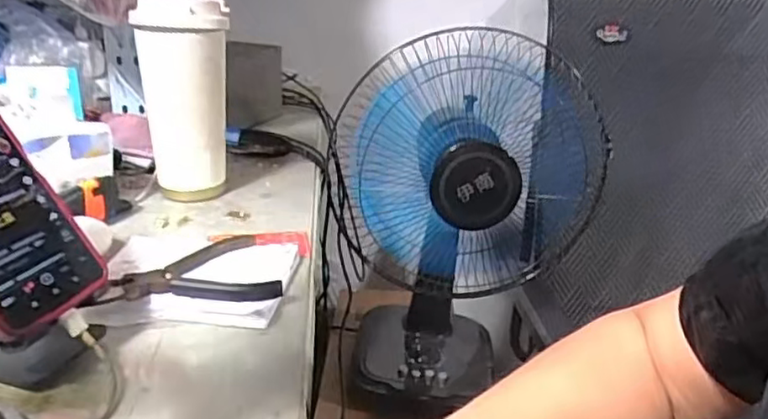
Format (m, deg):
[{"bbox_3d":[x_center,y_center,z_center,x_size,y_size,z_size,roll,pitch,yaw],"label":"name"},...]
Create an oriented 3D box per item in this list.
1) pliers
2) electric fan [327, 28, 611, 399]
[{"bbox_3d":[-0.145,0.044,0.500,0.126,0.013,0.099,0,23,-8],"label":"pliers"},{"bbox_3d":[0.100,0.032,0.833,0.296,0.494,0.197,10,24,16],"label":"electric fan"}]

